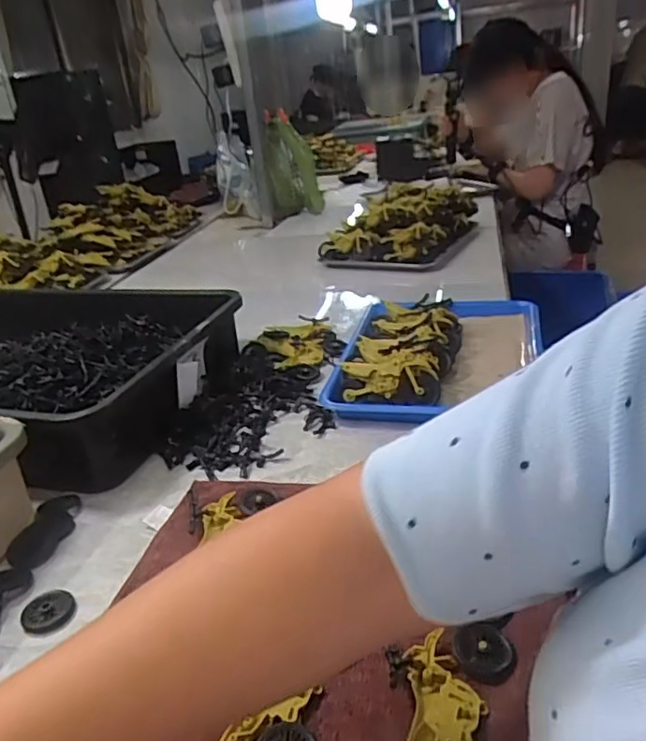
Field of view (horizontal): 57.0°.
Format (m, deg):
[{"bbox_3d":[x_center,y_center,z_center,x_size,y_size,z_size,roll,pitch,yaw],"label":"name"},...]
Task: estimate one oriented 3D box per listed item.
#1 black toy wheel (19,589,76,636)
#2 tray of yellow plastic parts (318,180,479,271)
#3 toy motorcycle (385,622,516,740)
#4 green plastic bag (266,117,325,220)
[{"bbox_3d":[-0.214,0.187,0.463,0.038,0.007,0.038,-5,26,3],"label":"black toy wheel"},{"bbox_3d":[0.175,-0.325,1.291,0.261,0.115,0.349,7,29,26],"label":"tray of yellow plastic parts"},{"bbox_3d":[0.073,0.193,0.349,0.071,0.017,0.113,2,27,18],"label":"toy motorcycle"},{"bbox_3d":[-0.084,-0.563,1.686,0.147,0.247,0.150,-4,26,5],"label":"green plastic bag"}]

